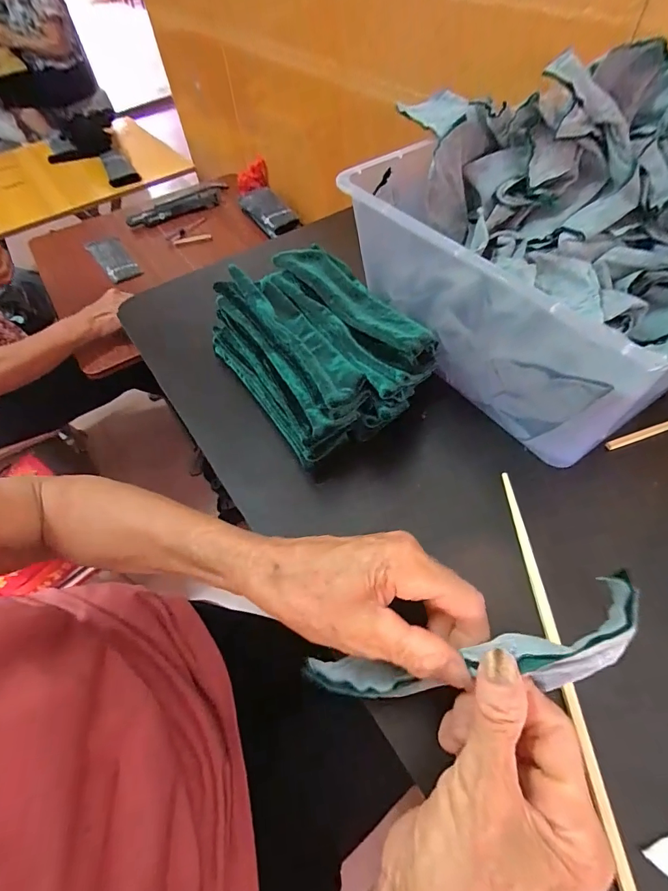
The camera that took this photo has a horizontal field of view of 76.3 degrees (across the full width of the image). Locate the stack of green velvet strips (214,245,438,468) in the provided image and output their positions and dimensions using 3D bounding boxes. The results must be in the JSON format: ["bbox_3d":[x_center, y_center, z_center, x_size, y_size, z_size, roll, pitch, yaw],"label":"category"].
[{"bbox_3d":[-0.009,-0.093,0.378,0.146,0.075,0.197,-31,58,-16],"label":"stack of green velvet strips"}]

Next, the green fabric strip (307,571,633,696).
[{"bbox_3d":[0.064,0.102,0.211,0.163,0.026,0.039,-23,52,21],"label":"green fabric strip"}]

